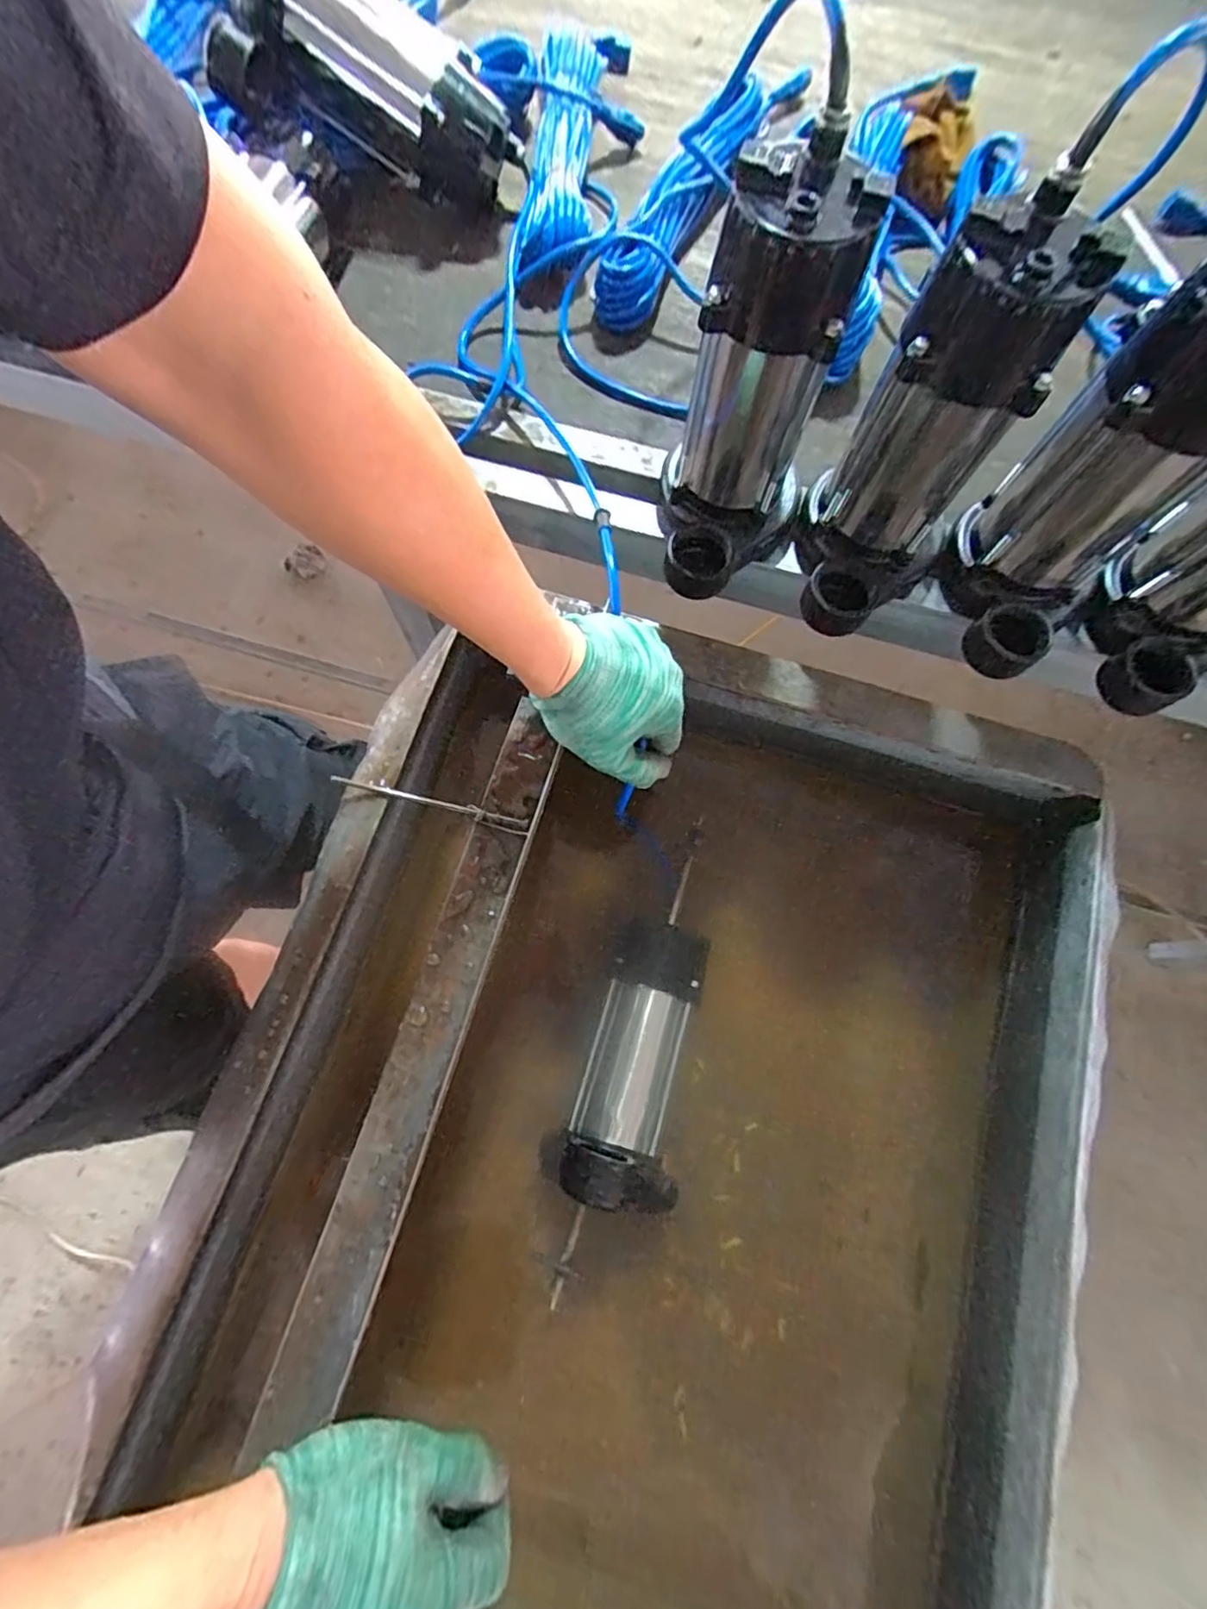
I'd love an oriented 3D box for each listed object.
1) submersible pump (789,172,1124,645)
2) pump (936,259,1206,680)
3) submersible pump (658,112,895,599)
[{"bbox_3d":[0.216,-0.245,0.433,0.112,0.229,0.137,36,76,8],"label":"submersible pump"},{"bbox_3d":[0.338,-0.209,0.428,0.114,0.231,0.146,-4,74,-3],"label":"pump"},{"bbox_3d":[0.100,-0.278,0.440,0.109,0.229,0.142,23,74,5],"label":"submersible pump"}]

